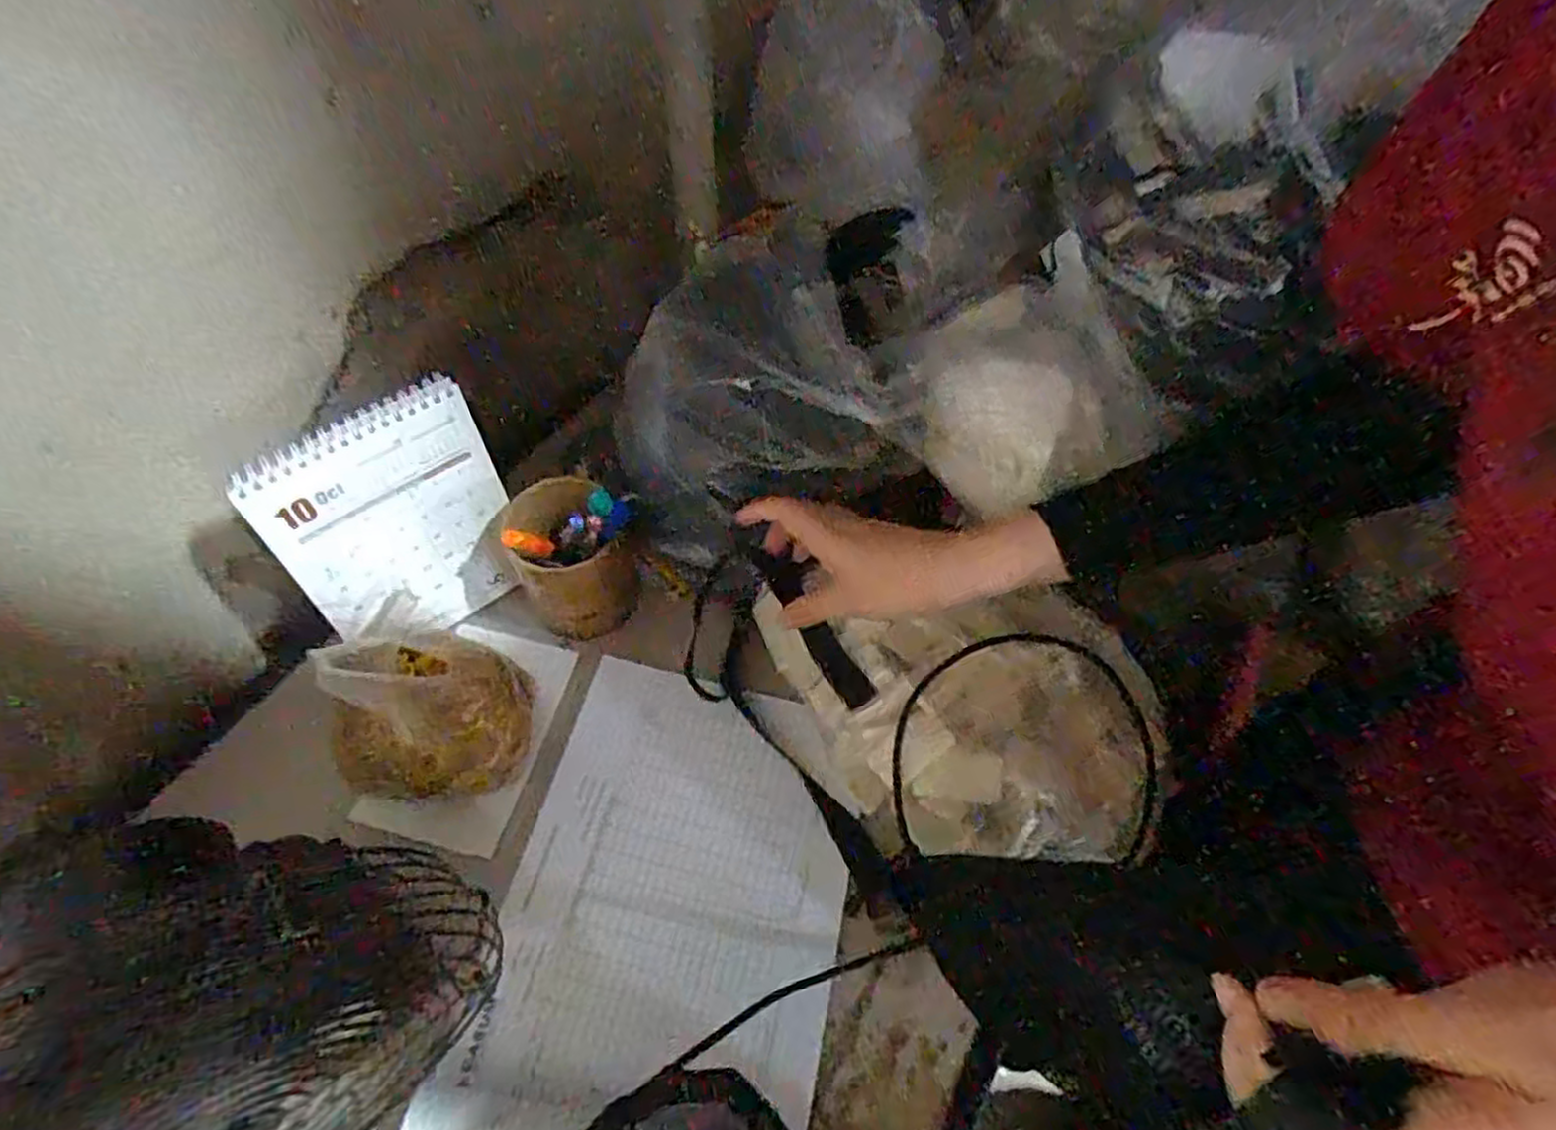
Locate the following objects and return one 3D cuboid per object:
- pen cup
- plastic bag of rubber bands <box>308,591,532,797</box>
[{"bbox_3d":[-0.149,-0.002,0.567,0.085,0.115,0.082,-1,56,-2],"label":"pen cup"},{"bbox_3d":[-0.230,0.091,0.498,0.115,0.118,0.107,6,57,2],"label":"plastic bag of rubber bands"}]

